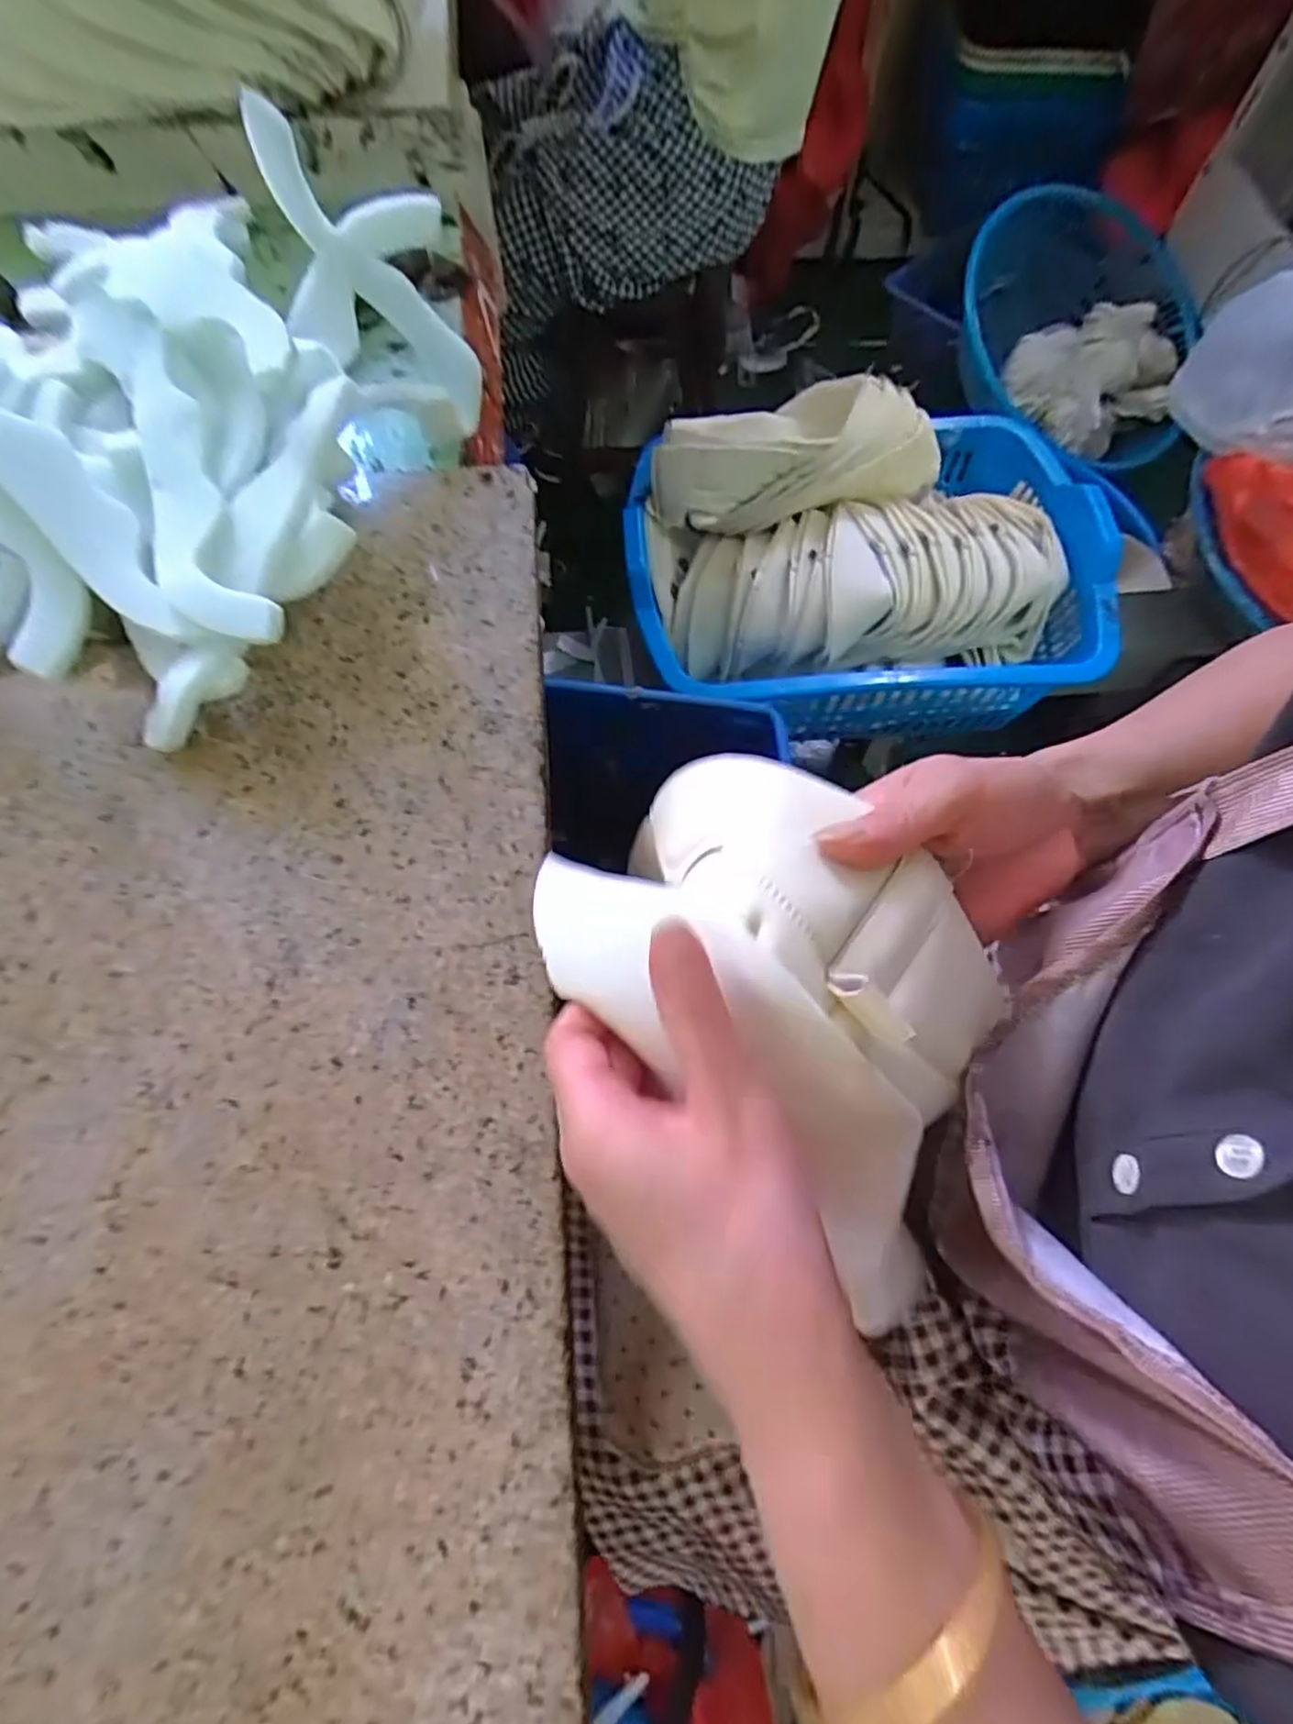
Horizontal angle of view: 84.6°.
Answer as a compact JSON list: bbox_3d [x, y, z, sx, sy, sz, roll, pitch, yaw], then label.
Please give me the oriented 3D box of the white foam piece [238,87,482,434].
[{"bbox_3d":[-0.133,-0.283,0.350,0.082,0.125,0.038,-15,68,-8],"label":"white foam piece"}]

